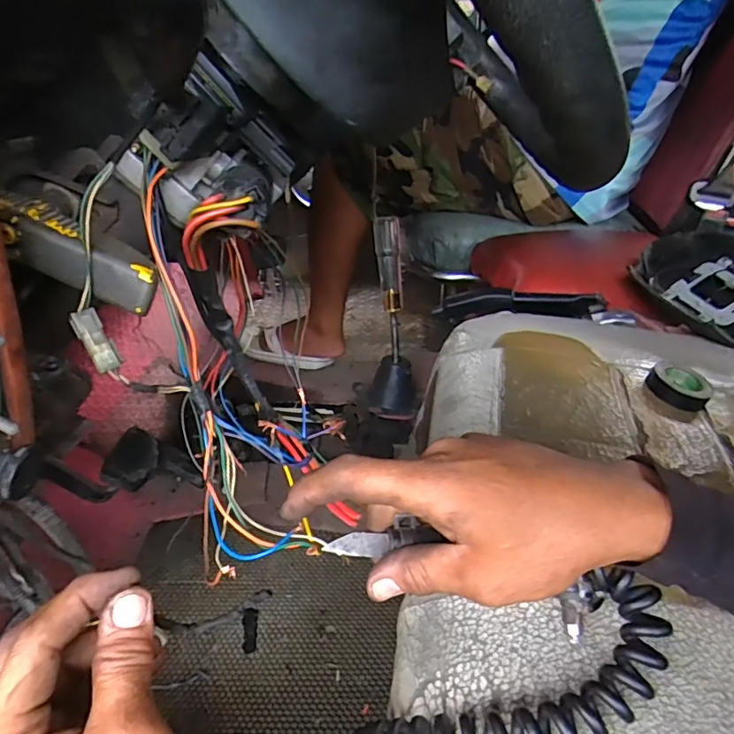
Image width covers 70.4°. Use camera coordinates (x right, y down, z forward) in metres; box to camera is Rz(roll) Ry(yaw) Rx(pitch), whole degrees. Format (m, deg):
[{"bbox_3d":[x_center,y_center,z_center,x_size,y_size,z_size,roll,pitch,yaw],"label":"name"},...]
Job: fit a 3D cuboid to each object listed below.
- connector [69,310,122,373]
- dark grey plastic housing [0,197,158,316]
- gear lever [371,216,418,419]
[{"bbox_3d":[-0.146,-0.014,0.281,0.014,0.035,0.005,-33,10,-40],"label":"connector"},{"bbox_3d":[-0.159,-0.062,0.288,0.089,0.028,0.025,29,34,-5],"label":"dark grey plastic housing"},{"bbox_3d":[0.044,-0.072,0.859,0.080,0.305,0.105,3,33,5],"label":"gear lever"}]

